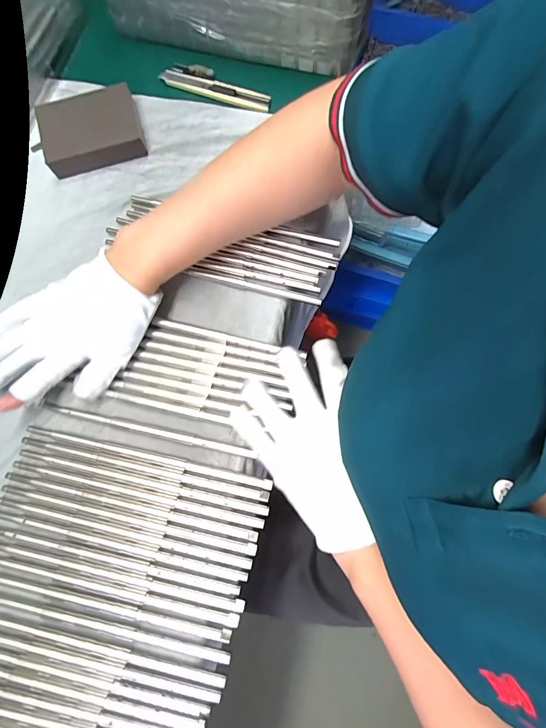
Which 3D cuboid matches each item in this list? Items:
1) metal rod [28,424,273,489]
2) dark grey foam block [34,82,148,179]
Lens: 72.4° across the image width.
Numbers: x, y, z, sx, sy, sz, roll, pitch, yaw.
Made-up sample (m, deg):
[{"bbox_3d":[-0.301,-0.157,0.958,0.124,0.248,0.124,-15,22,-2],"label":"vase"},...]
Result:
[{"bbox_3d":[-0.105,0.077,0.312,0.209,0.004,0.009,12,75,5],"label":"metal rod"},{"bbox_3d":[-0.189,-0.241,0.386,0.101,0.029,0.069,-15,75,-2],"label":"dark grey foam block"}]

